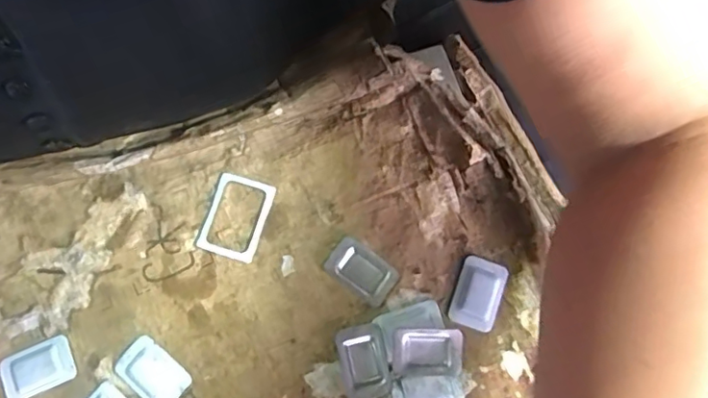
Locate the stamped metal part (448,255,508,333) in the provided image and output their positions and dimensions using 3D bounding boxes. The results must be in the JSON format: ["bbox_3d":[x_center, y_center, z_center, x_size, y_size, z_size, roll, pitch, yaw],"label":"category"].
[{"bbox_3d":[0.073,0.055,0.324,0.026,0.005,0.040,20,79,2],"label":"stamped metal part"}]

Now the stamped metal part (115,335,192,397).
[{"bbox_3d":[-0.114,0.099,0.312,0.040,0.004,0.026,41,81,6],"label":"stamped metal part"}]

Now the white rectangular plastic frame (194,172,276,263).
[{"bbox_3d":[-0.071,0.011,0.333,0.036,0.004,0.049,18,79,2],"label":"white rectangular plastic frame"}]

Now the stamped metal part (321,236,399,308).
[{"bbox_3d":[0.004,0.042,0.326,0.042,0.004,0.025,36,80,5],"label":"stamped metal part"}]

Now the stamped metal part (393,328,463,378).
[{"bbox_3d":[0.042,0.087,0.314,0.039,0.010,0.027,1,79,-1],"label":"stamped metal part"}]

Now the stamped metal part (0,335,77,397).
[{"bbox_3d":[-0.180,0.096,0.314,0.039,0.004,0.026,-22,80,-6],"label":"stamped metal part"}]

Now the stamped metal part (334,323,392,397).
[{"bbox_3d":[0.005,0.093,0.314,0.027,0.006,0.041,-12,79,-4],"label":"stamped metal part"}]

